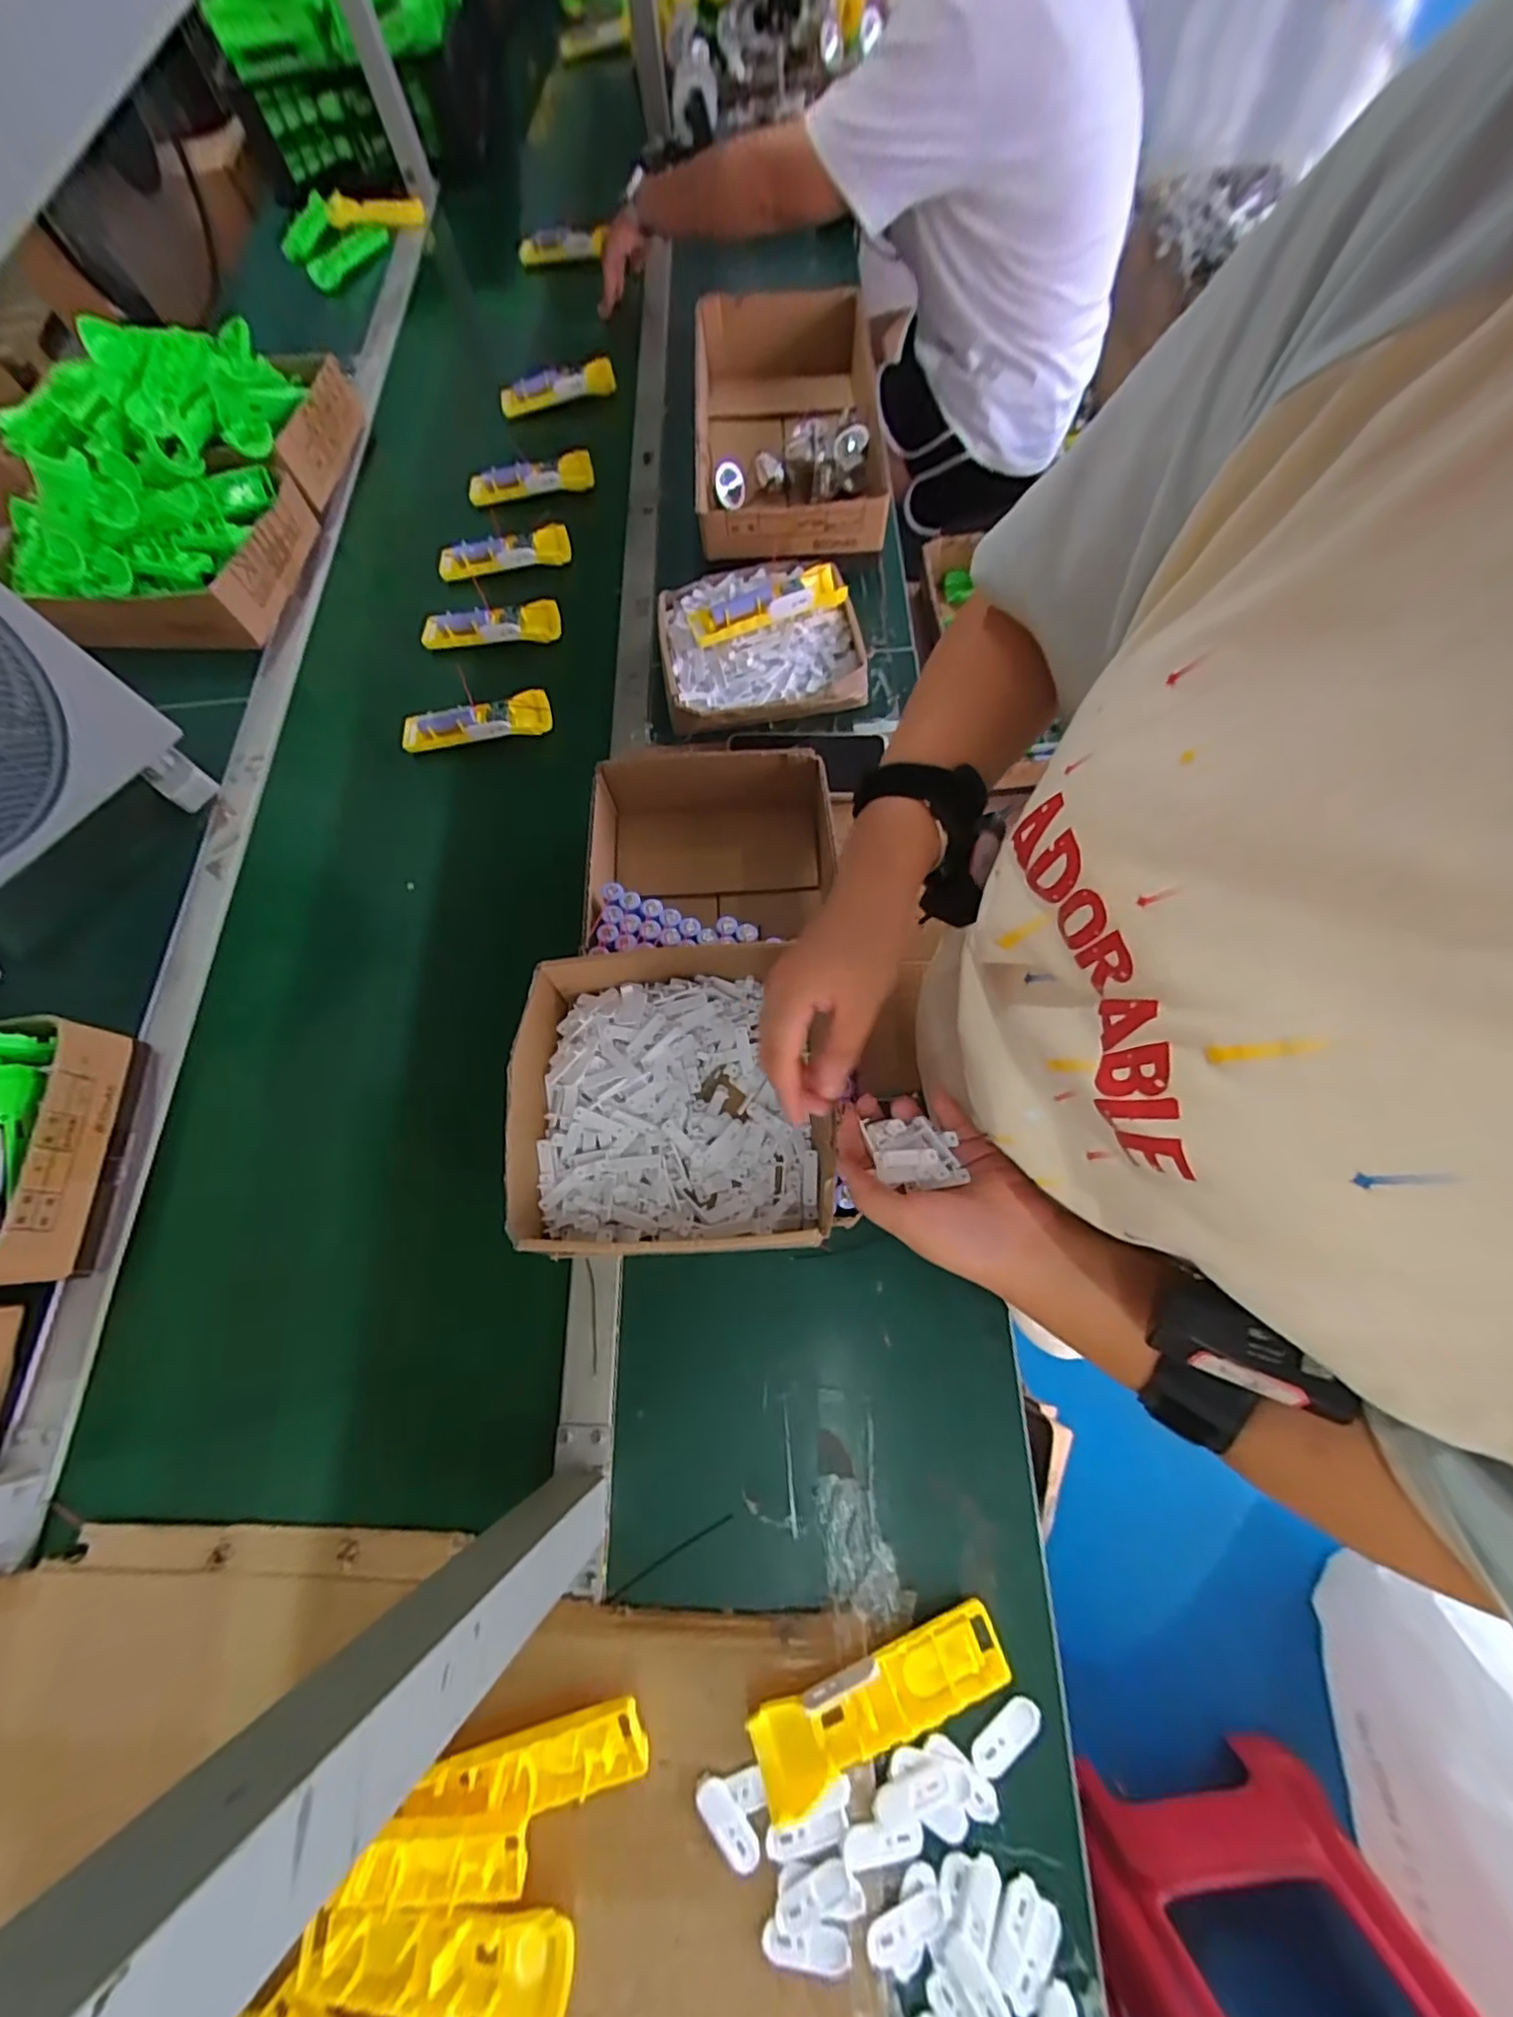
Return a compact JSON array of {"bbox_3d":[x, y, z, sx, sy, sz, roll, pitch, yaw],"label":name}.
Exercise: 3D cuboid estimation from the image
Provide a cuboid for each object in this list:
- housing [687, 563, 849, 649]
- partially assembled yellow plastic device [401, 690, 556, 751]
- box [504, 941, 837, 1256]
[{"bbox_3d":[0.009,-0.421,0.681,0.159,0.028,0.049,-14,70,6],"label":"housing"},{"bbox_3d":[-0.310,-0.316,0.726,0.175,0.024,0.041,-6,68,10],"label":"partially assembled yellow plastic device"},{"bbox_3d":[-0.058,0.060,0.452,0.206,0.057,0.197,-4,69,4],"label":"box"}]

